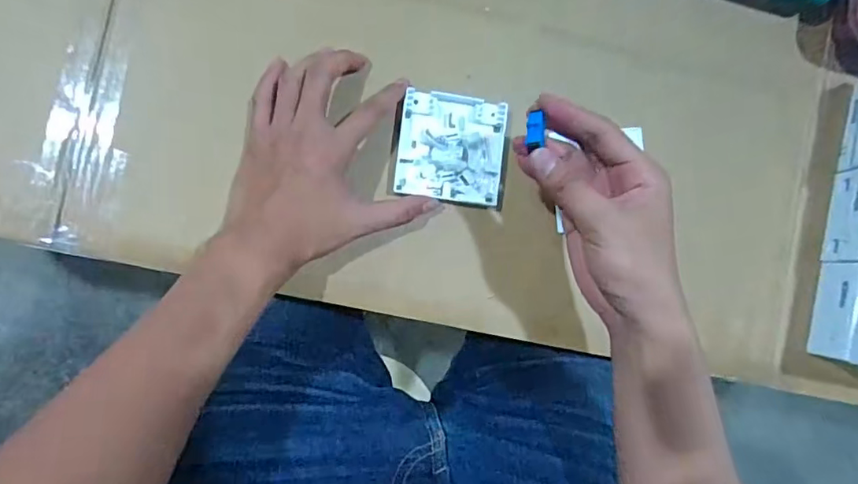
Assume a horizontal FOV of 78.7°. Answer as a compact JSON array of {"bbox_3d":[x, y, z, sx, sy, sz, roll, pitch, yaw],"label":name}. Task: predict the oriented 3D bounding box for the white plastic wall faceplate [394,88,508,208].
[{"bbox_3d":[0.019,-0.078,0.436,0.086,0.011,0.087,8,88,-9],"label":"white plastic wall faceplate"}]

